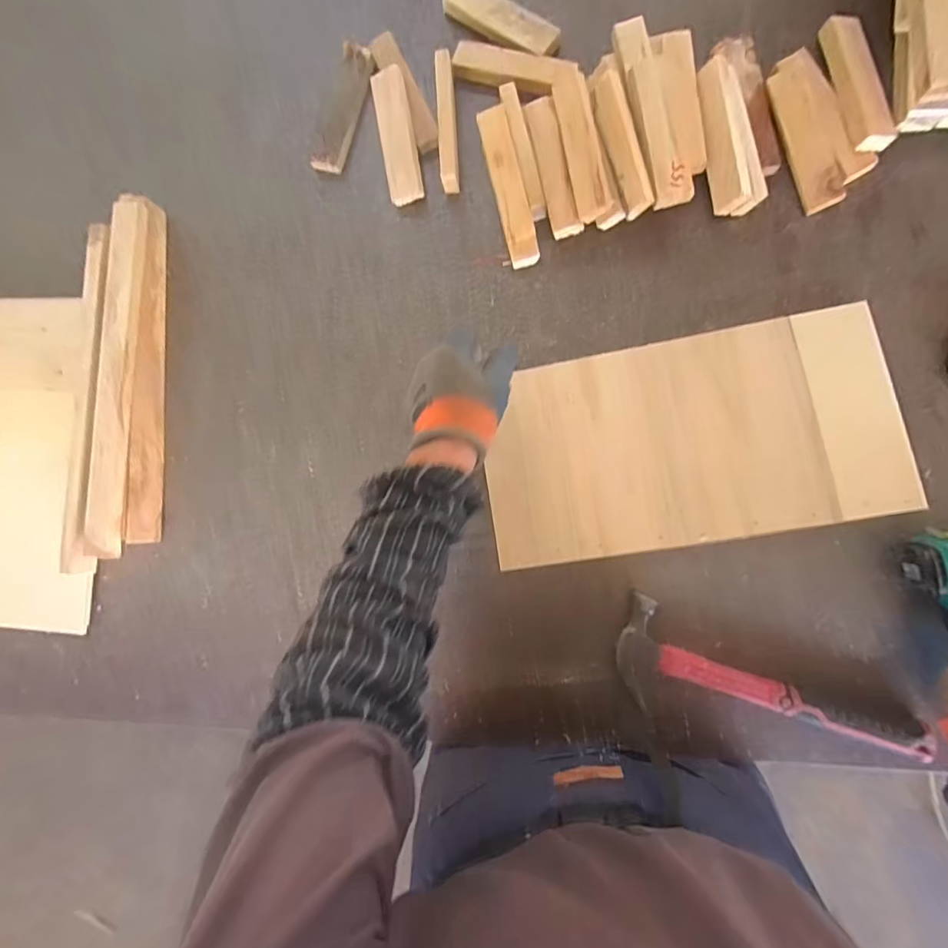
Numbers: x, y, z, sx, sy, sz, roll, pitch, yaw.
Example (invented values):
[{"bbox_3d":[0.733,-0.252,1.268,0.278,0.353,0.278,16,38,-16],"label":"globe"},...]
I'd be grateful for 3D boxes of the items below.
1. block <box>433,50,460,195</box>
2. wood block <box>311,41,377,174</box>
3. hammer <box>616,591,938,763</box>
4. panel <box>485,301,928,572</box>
[{"bbox_3d":[-0.032,-0.431,0.597,0.022,0.037,0.163,-3,88,9],"label":"block"},{"bbox_3d":[-0.167,-0.462,0.622,0.046,0.016,0.155,18,91,9],"label":"wood block"},{"bbox_3d":[0.307,0.248,0.530,0.322,0.029,0.105,25,92,9],"label":"hammer"},{"bbox_3d":[0.231,-0.038,0.545,0.430,0.027,0.225,-10,87,8],"label":"panel"}]

